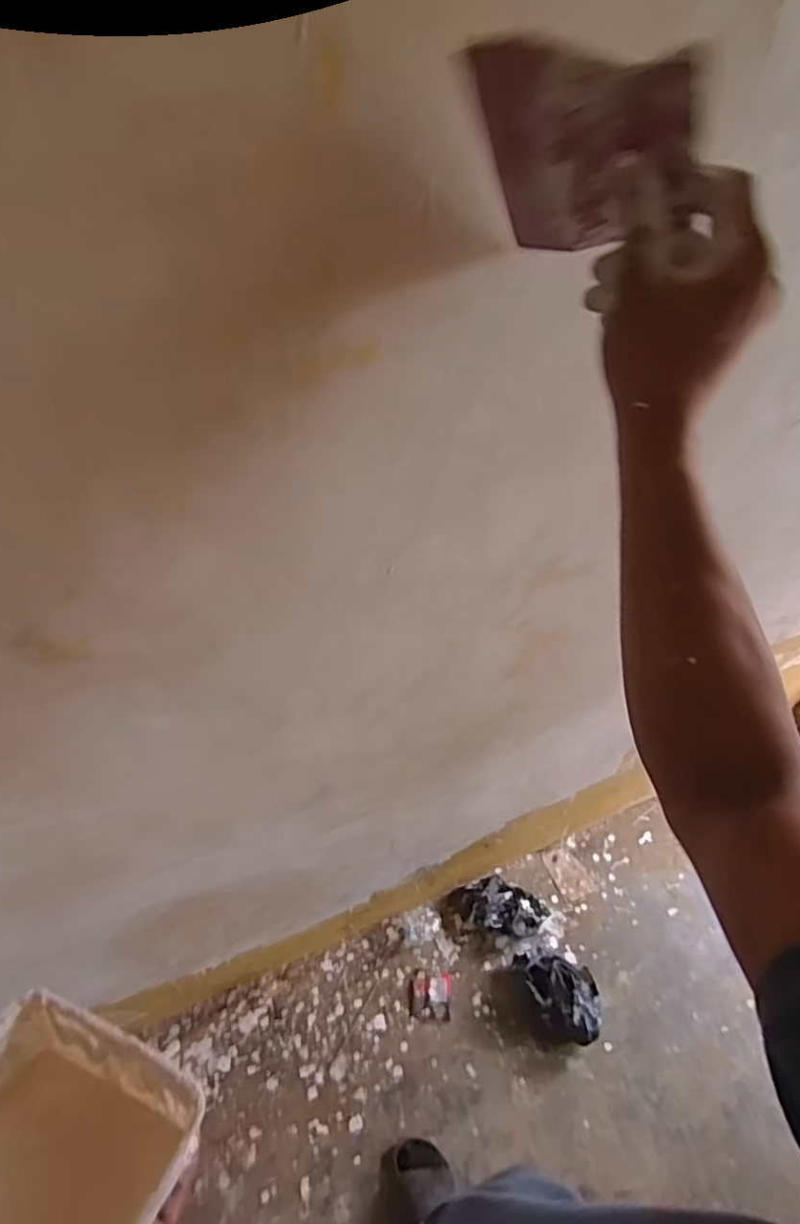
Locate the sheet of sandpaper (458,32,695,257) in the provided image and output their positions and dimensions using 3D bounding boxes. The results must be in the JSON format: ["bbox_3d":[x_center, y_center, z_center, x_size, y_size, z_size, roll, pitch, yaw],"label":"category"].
[{"bbox_3d":[0.092,-0.224,0.288,0.100,0.112,0.009,25,87,27],"label":"sheet of sandpaper"}]

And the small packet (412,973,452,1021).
[{"bbox_3d":[0.070,0.847,1.273,0.082,0.009,0.087,6,44,-1],"label":"small packet"}]

